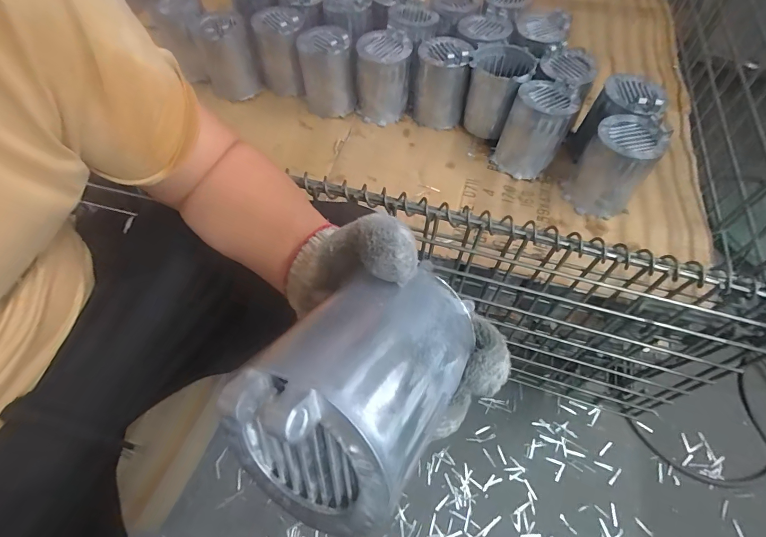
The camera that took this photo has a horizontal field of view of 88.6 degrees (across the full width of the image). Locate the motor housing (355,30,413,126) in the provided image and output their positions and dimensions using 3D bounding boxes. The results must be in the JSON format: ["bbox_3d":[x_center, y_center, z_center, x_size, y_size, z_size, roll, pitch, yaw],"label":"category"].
[{"bbox_3d":[-0.002,-0.318,0.669,0.086,0.129,0.086,-6,60,-4],"label":"motor housing"}]

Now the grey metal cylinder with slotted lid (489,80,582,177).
[{"bbox_3d":[0.230,-0.209,0.599,0.085,0.110,0.092,29,64,15],"label":"grey metal cylinder with slotted lid"}]

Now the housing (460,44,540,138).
[{"bbox_3d":[0.182,-0.283,0.642,0.094,0.117,0.092,23,62,12],"label":"housing"}]

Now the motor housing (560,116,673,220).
[{"bbox_3d":[0.324,-0.141,0.558,0.089,0.125,0.090,27,63,14],"label":"motor housing"}]

